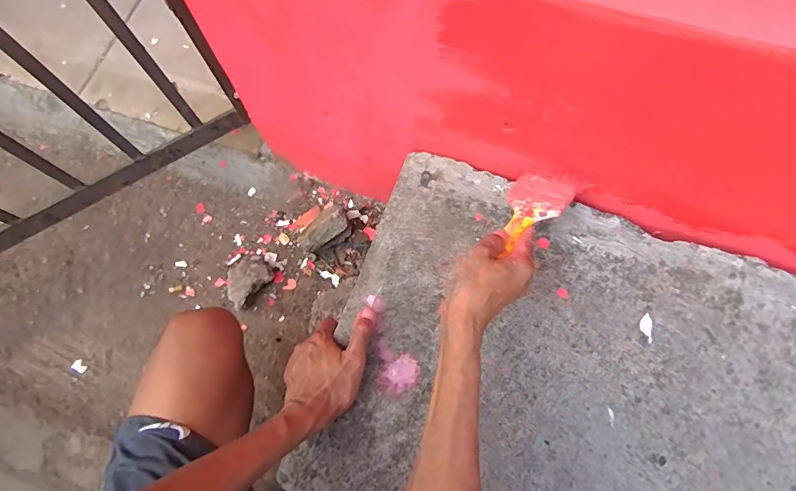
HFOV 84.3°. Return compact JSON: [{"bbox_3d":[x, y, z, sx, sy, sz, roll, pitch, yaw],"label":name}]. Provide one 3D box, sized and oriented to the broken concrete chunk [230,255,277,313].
[{"bbox_3d":[-0.258,0.055,0.743,0.067,0.040,0.089,41,77,13],"label":"broken concrete chunk"}]

